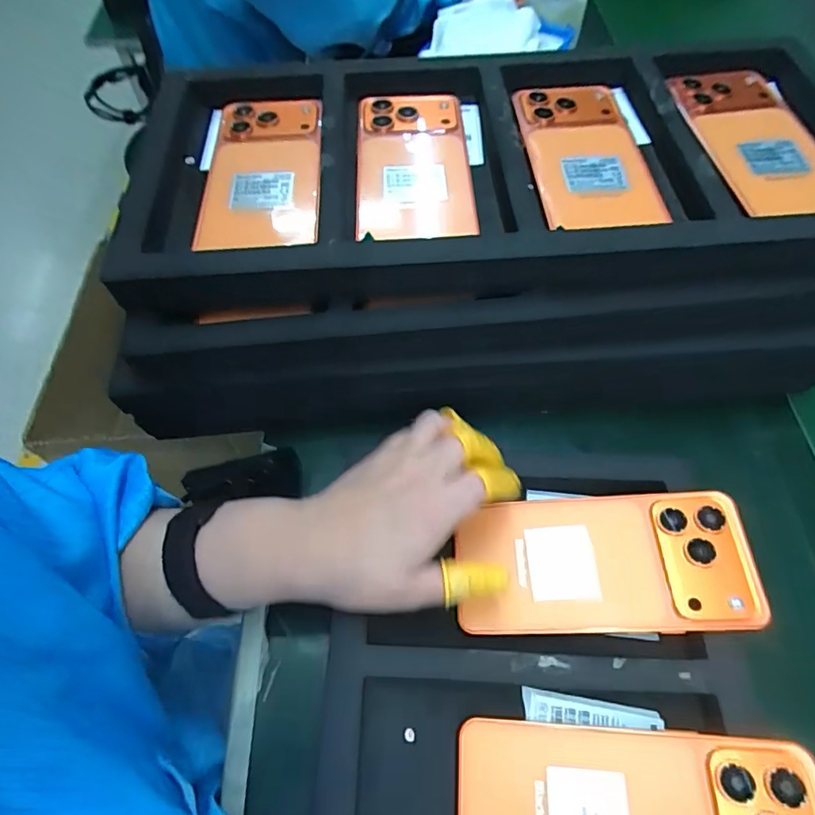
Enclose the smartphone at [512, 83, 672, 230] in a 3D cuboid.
[{"bbox_3d":[0.124,-0.174,0.351,0.082,0.016,0.161,-2,58,-2],"label":"smartphone"}]

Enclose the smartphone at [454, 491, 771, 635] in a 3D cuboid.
[{"bbox_3d":[0.111,0.088,0.295,0.157,0.006,0.076,-5,58,10],"label":"smartphone"}]

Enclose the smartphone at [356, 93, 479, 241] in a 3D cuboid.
[{"bbox_3d":[0.004,-0.172,0.356,0.078,0.012,0.137,-2,58,-2],"label":"smartphone"}]

